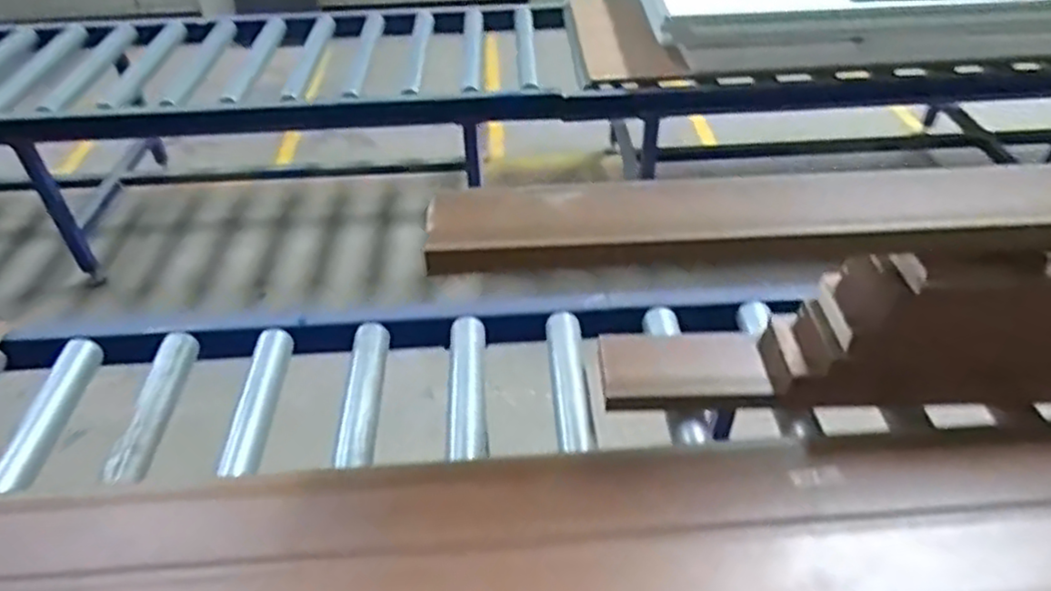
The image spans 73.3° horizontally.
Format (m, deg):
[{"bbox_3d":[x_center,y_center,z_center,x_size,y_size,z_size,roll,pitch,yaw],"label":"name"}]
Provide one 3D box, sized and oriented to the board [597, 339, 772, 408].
[{"bbox_3d":[0.248,0.115,1.126,0.261,0.036,0.140,3,36,-7],"label":"board"}]

